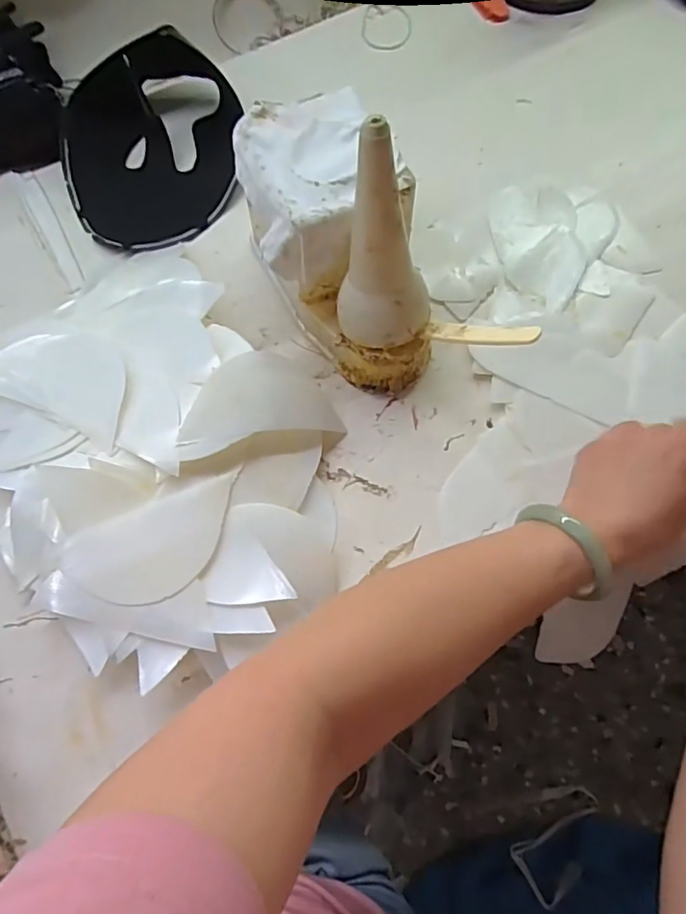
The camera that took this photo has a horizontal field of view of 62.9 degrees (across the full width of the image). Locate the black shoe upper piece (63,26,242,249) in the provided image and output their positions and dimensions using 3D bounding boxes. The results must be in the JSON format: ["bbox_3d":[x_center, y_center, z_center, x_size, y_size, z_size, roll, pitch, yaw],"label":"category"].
[{"bbox_3d":[-0.183,-0.300,0.529,0.177,0.064,0.199,-13,70,-4],"label":"black shoe upper piece"}]

